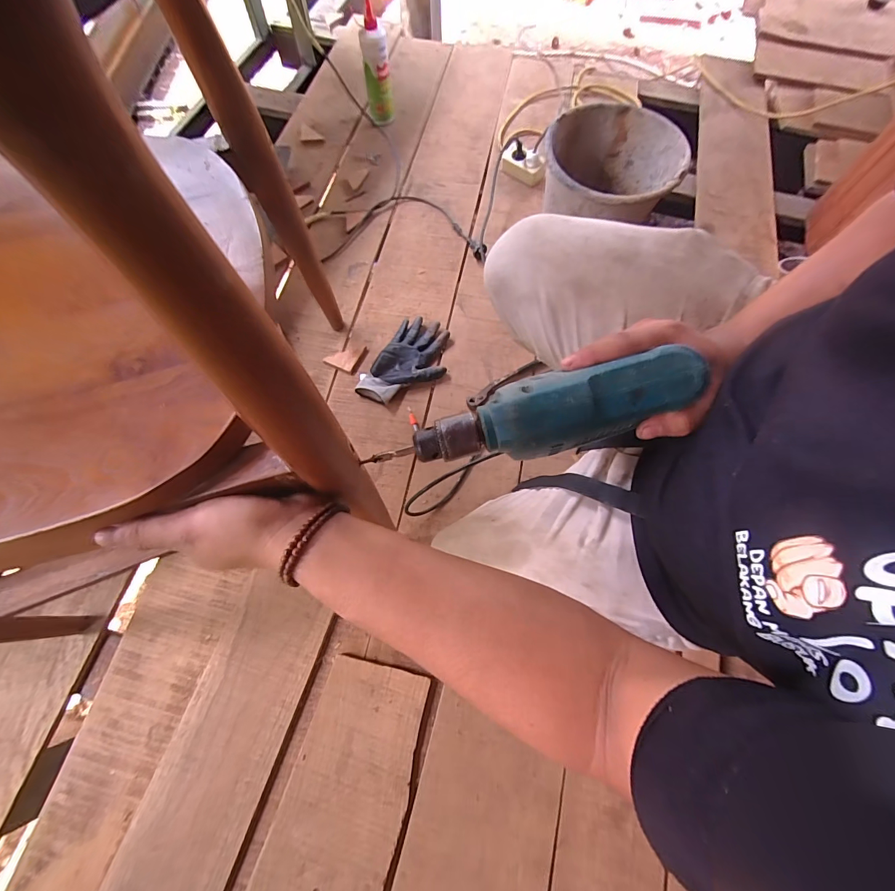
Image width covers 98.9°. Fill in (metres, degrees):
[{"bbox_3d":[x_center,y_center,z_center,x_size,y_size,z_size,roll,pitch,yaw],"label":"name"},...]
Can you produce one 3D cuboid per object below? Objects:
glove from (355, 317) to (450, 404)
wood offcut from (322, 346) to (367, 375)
[{"bbox_3d":[-0.076,-0.168,0.785,0.130,0.026,0.211,31,71,11],"label":"glove"},{"bbox_3d":[-0.213,-0.189,0.804,0.070,0.009,0.068,21,69,8],"label":"wood offcut"}]

